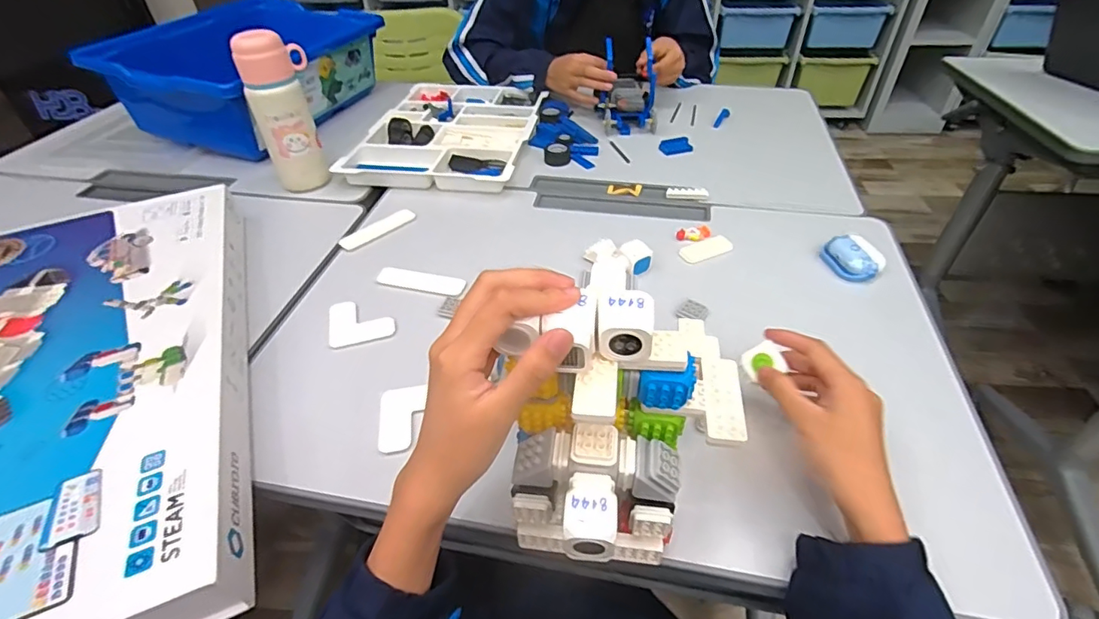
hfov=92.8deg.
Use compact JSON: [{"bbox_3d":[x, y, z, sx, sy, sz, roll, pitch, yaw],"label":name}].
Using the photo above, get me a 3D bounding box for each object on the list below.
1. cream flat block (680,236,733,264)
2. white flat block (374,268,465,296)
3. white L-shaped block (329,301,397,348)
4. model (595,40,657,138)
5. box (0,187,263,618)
[{"bbox_3d":[0.195,-0.074,0.647,0.068,0.006,0.030,-18,45,-16],"label":"cream flat block"},{"bbox_3d":[-0.155,-0.034,0.629,0.104,0.005,0.032,8,44,11],"label":"white flat block"},{"bbox_3d":[-0.204,0.012,0.569,0.067,0.007,0.061,-12,44,-10],"label":"white L-shaped block"},{"bbox_3d":[0.136,-0.384,0.914,0.098,0.111,0.108,-3,43,-1],"label":"model"},{"bbox_3d":[-0.446,0.066,0.482,0.304,0.057,0.558,-19,45,-18],"label":"box"}]

